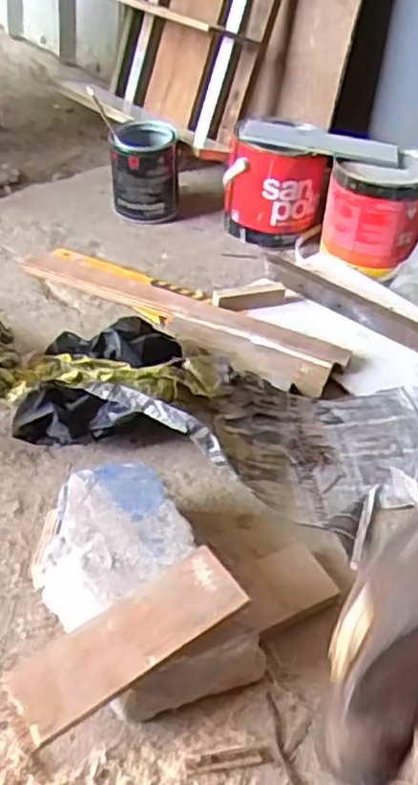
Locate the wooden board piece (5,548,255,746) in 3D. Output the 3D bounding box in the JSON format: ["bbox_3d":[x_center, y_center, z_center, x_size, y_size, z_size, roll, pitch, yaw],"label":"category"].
[{"bbox_3d":[-0.059,0.176,0.516,0.173,0.012,0.058,-29,51,-18],"label":"wooden board piece"}]

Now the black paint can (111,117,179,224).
[{"bbox_3d":[-0.100,-0.342,1.132,0.103,0.130,0.122,4,41,-4],"label":"black paint can"}]

